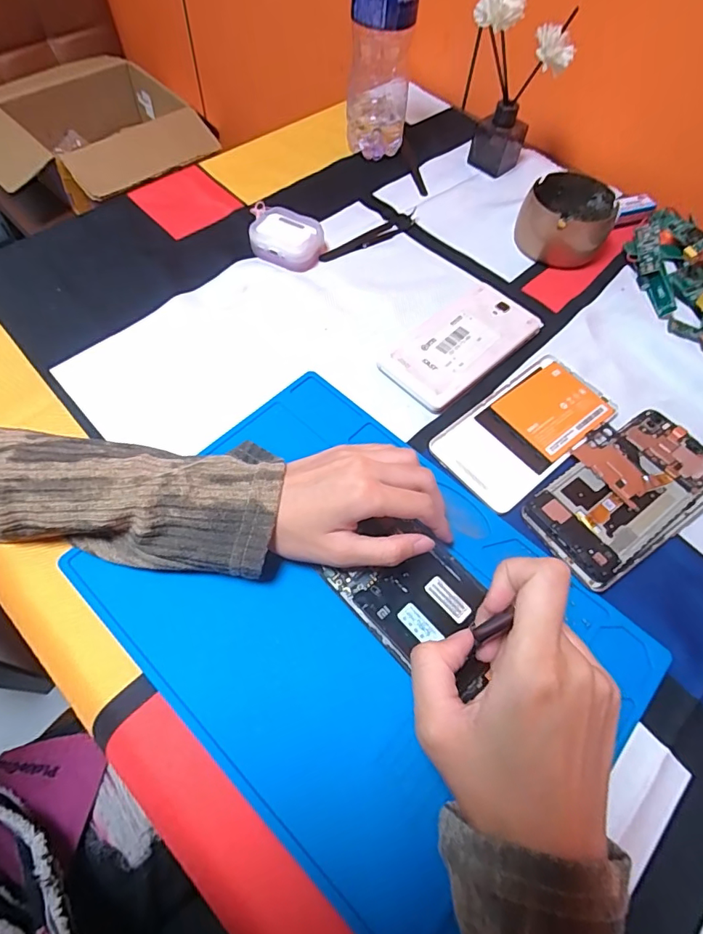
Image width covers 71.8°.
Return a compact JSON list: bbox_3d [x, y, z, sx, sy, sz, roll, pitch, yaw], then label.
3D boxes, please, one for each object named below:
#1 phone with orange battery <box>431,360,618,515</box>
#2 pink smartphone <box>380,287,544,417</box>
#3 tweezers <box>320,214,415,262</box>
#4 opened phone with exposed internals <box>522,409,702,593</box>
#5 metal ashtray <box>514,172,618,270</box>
[{"bbox_3d":[0.138,-0.033,0.381,0.149,0.004,0.076,-35,69,-20],"label":"phone with orange battery"},{"bbox_3d":[0.096,-0.104,0.419,0.140,0.012,0.068,-39,70,-21],"label":"pink smartphone"},{"bbox_3d":[0.018,-0.230,0.487,0.115,0.011,0.022,-36,69,-20],"label":"tweezers"},{"bbox_3d":[0.199,0.016,0.352,0.155,0.010,0.086,-28,66,-17],"label":"opened phone with exposed internals"},{"bbox_3d":[0.214,-0.248,0.486,0.084,0.044,0.089,1,61,-2],"label":"metal ashtray"}]

